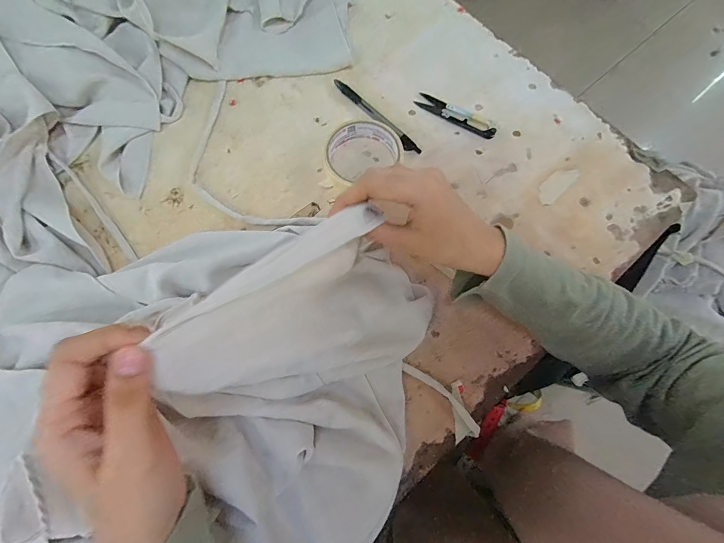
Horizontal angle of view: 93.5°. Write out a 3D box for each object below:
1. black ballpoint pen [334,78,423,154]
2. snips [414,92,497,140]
[{"bbox_3d":[0.017,-0.189,0.411,0.014,0.007,0.139,-43,78,-12],"label":"black ballpoint pen"},{"bbox_3d":[0.114,-0.190,0.414,0.103,0.011,0.022,34,75,9],"label":"snips"}]

